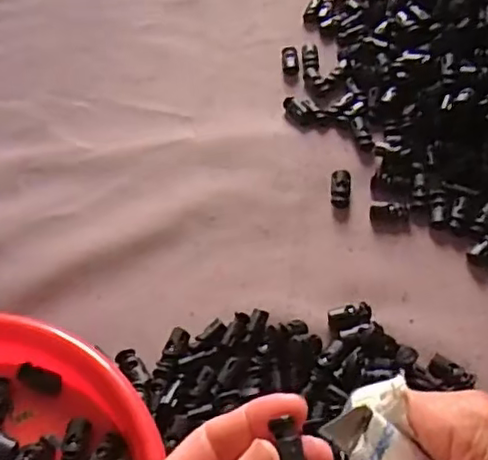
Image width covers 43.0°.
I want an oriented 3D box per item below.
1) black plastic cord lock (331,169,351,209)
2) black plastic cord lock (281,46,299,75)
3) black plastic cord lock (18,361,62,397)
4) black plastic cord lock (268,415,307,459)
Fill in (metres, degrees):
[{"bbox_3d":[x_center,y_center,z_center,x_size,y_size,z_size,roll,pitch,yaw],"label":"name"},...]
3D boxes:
[{"bbox_3d":[0.070,-0.031,0.450,0.014,0.006,0.032,2,69,6],"label":"black plastic cord lock"},{"bbox_3d":[0.040,-0.147,0.536,0.014,0.008,0.033,-3,56,2],"label":"black plastic cord lock"},{"bbox_3d":[-0.126,0.092,0.380,0.028,0.010,0.014,18,59,16],"label":"black plastic cord lock"},{"bbox_3d":[0.017,0.078,0.214,0.009,0.008,0.024,-12,50,-4],"label":"black plastic cord lock"}]

